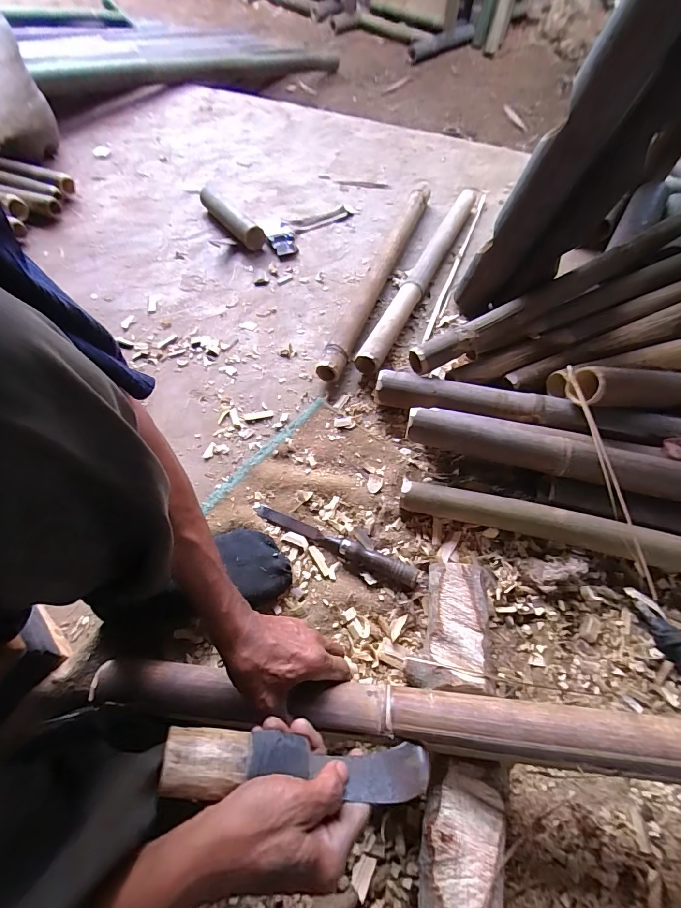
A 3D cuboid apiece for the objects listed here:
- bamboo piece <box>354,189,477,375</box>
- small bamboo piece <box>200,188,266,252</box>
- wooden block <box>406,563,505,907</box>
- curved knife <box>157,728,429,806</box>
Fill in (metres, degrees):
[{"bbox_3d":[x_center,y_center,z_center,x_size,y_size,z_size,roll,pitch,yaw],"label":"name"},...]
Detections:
[{"bbox_3d":[0.184,-0.406,0.839,0.056,0.053,0.639,23,63,14],"label":"bamboo piece"},{"bbox_3d":[-0.273,-0.567,0.935,0.043,0.045,0.250,-37,66,-19],"label":"small bamboo piece"},{"bbox_3d":[0.122,0.289,0.425,0.089,0.057,0.326,5,60,4],"label":"wooden block"},{"bbox_3d":[-0.025,0.260,0.318,0.230,0.032,0.039,18,59,-17],"label":"curved knife"}]

